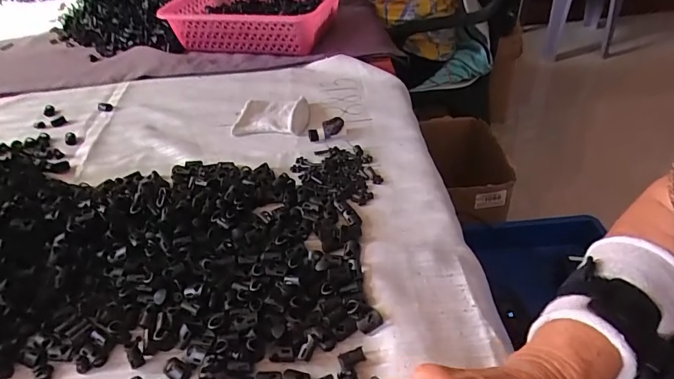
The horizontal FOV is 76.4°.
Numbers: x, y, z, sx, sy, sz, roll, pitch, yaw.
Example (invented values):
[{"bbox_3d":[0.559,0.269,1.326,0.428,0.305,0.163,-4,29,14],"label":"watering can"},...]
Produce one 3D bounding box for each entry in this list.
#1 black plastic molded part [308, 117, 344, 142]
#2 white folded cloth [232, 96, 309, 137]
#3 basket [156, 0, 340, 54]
[{"bbox_3d":[-0.013,-0.074,0.534,0.047,0.015,0.018,-24,39,14],"label":"black plastic molded part"},{"bbox_3d":[-0.085,-0.103,0.569,0.093,0.020,0.071,3,42,9],"label":"white folded cloth"},{"bbox_3d":[-0.131,-0.310,0.765,0.323,0.078,0.173,11,43,17],"label":"basket"}]

